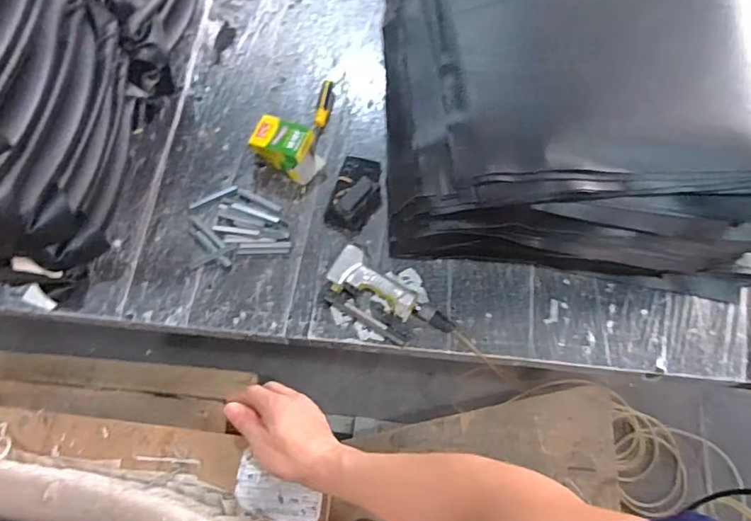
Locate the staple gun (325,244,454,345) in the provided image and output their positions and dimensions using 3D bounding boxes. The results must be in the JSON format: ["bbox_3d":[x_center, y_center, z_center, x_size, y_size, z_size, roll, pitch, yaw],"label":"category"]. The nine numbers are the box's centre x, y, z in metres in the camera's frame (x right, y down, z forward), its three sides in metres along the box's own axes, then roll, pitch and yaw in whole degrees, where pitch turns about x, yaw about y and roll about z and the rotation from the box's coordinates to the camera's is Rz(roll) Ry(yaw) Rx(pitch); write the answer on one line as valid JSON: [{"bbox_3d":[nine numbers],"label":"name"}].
[{"bbox_3d":[0.017,0.080,0.995,0.241,0.044,0.107,34,71,14],"label":"staple gun"}]

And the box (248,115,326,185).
[{"bbox_3d":[-0.184,-0.240,1.122,0.145,0.073,0.092,29,70,12],"label":"box"}]

